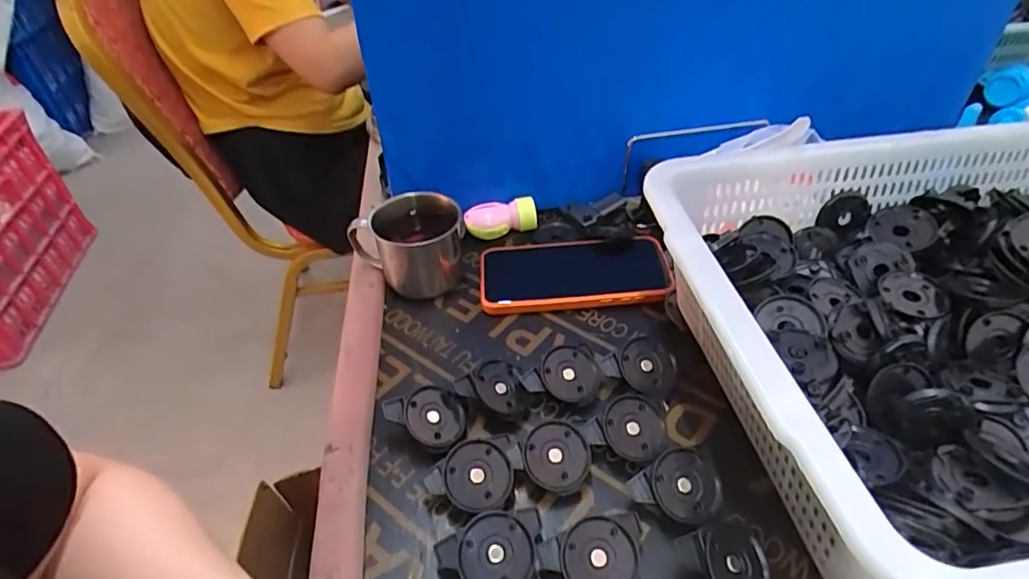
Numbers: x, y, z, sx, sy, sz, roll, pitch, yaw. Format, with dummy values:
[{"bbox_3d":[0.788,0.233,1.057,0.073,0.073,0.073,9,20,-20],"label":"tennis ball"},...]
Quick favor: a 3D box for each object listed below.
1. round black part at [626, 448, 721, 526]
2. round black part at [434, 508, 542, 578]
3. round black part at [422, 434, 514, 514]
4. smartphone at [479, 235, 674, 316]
[{"bbox_3d":[0.098,0.115,0.329,0.047,0.013,0.047,0,70,0],"label":"round black part"},{"bbox_3d":[-0.012,0.149,0.308,0.058,0.017,0.043,-12,70,-6],"label":"round black part"},{"bbox_3d":[-0.023,0.117,0.339,0.056,0.025,0.039,-21,46,-17],"label":"round black part"},{"bbox_3d":[0.053,-0.016,0.479,0.164,0.012,0.080,-4,43,0],"label":"smartphone"}]

